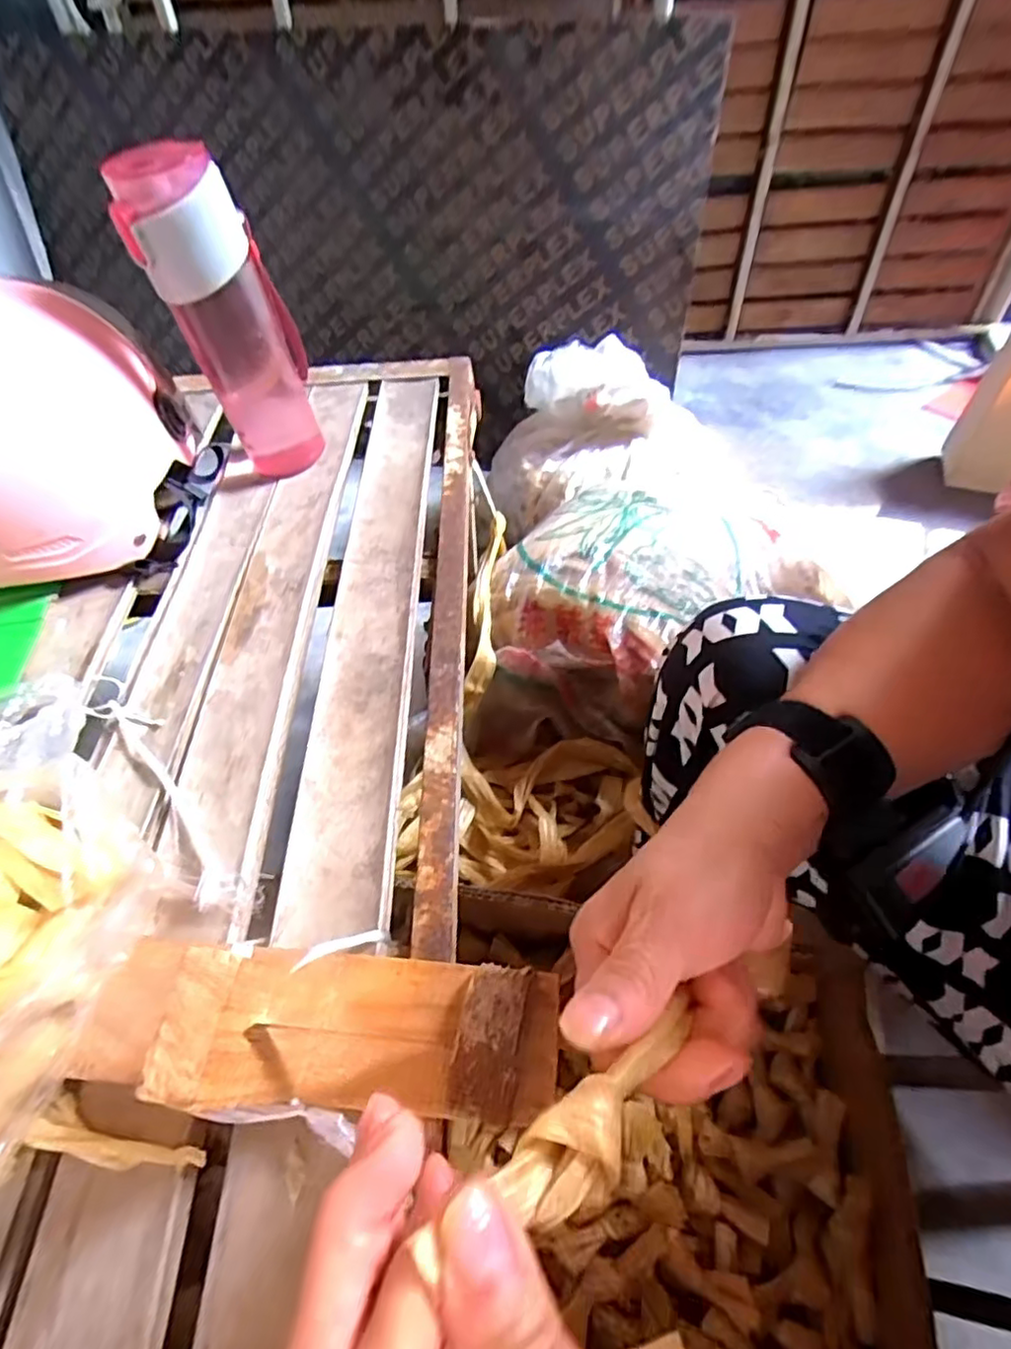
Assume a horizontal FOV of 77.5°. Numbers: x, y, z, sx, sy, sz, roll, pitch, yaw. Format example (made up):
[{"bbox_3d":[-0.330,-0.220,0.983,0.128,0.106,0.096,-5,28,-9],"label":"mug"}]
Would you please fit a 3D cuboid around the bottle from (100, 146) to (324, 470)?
[{"bbox_3d":[-0.207,-0.263,0.482,0.078,0.212,0.062,-7,55,-2],"label":"bottle"}]

